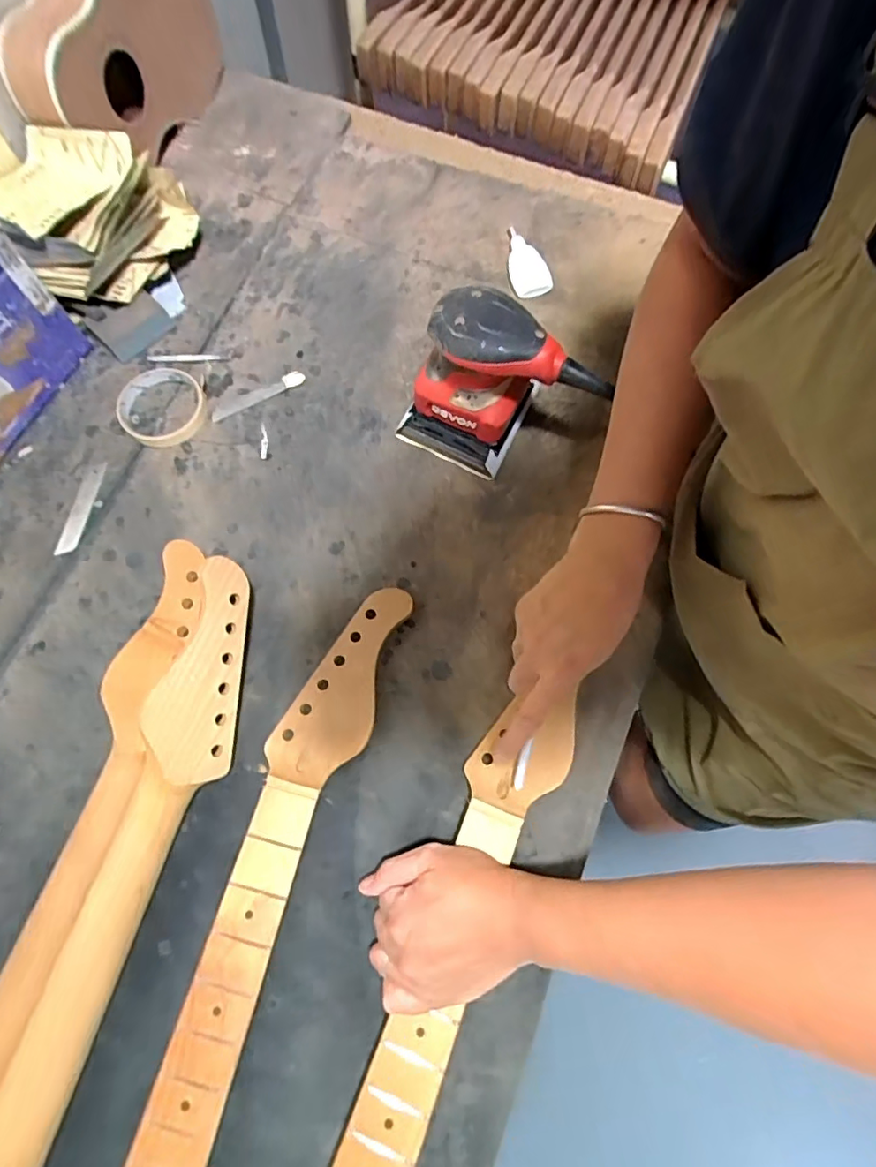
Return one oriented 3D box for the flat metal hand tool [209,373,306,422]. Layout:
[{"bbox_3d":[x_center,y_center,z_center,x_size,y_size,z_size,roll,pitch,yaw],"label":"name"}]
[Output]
[{"bbox_3d":[-0.185,-0.193,0.554,0.101,0.004,0.016,-29,75,-10],"label":"flat metal hand tool"}]

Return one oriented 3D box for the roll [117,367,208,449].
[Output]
[{"bbox_3d":[-0.275,-0.176,0.541,0.083,0.016,0.087,0,73,-1],"label":"roll"}]

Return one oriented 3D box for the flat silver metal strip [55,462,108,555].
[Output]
[{"bbox_3d":[-0.339,-0.072,0.516,0.018,0.004,0.095,10,73,2],"label":"flat silver metal strip"}]

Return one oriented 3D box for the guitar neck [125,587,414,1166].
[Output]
[{"bbox_3d":[-0.147,0.299,0.390,0.067,0.030,0.640,15,73,4],"label":"guitar neck"}]

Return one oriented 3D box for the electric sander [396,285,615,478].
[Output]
[{"bbox_3d":[0.054,-0.172,0.488,0.161,0.127,0.094,25,74,7],"label":"electric sander"}]

